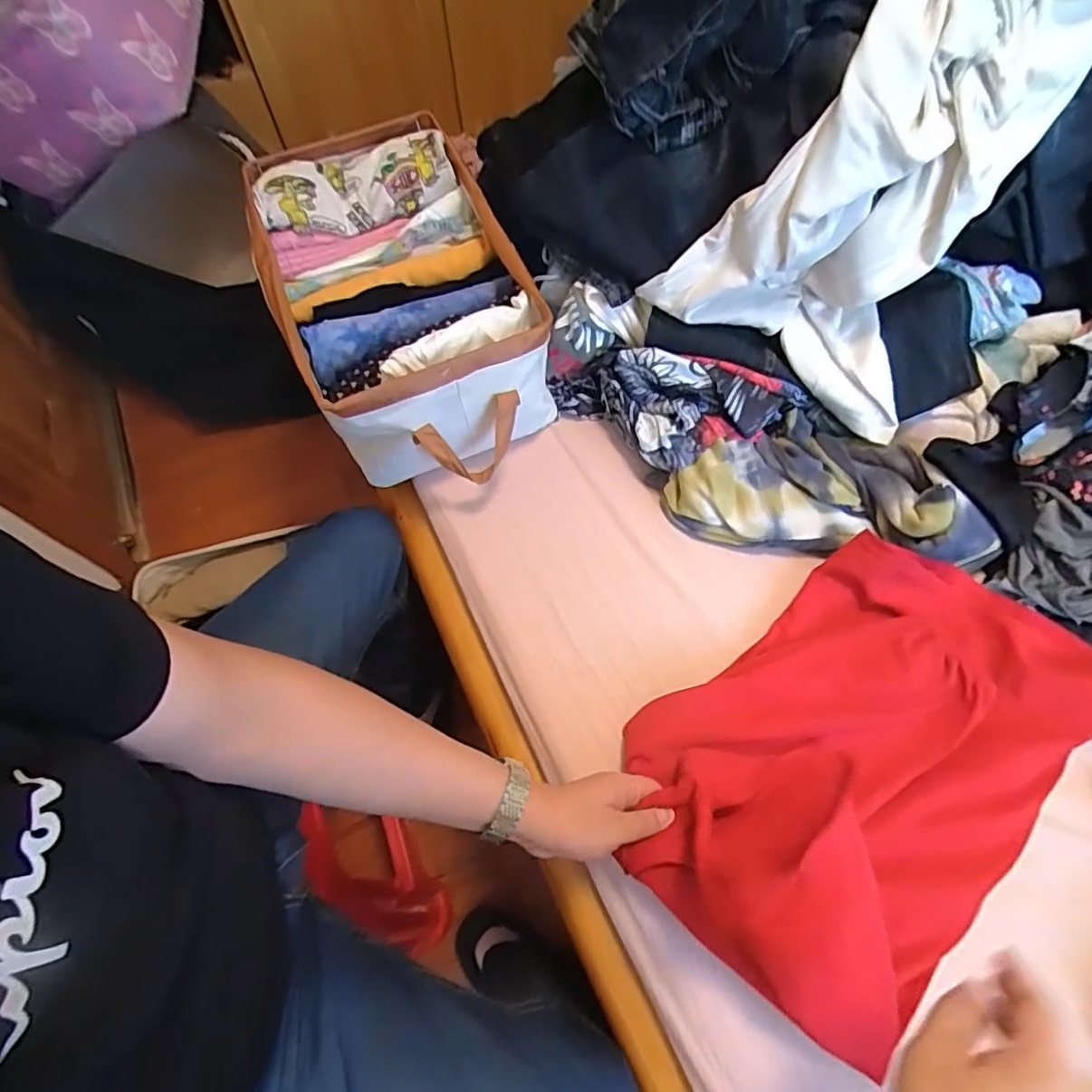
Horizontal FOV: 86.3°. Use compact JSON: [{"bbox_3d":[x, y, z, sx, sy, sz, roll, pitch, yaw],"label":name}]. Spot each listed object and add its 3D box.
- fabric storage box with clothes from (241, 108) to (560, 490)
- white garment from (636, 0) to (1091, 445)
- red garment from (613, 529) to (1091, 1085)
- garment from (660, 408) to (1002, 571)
[{"bbox_3d":[-0.190,-0.316,0.777,0.303,0.179,0.506,-20,63,-9],"label":"fabric storage box with clothes"},{"bbox_3d":[0.352,-0.449,0.619,0.318,0.422,0.370,24,65,14],"label":"white garment"},{"bbox_3d":[0.304,0.163,0.524,0.469,0.139,0.290,-38,67,-17],"label":"red garment"},{"bbox_3d":[0.329,-0.082,0.690,0.352,0.069,0.172,9,63,7],"label":"garment"}]

